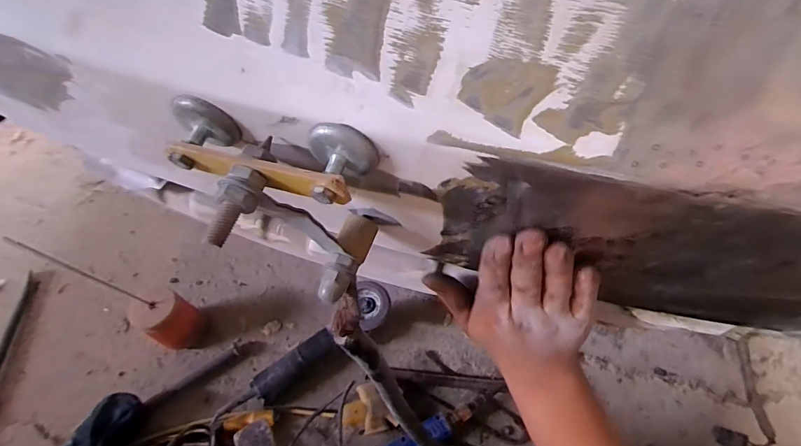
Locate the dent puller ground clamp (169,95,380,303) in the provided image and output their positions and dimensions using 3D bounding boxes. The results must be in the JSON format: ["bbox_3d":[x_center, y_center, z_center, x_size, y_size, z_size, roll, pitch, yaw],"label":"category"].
[{"bbox_3d":[-0.072,-0.004,0.219,0.109,0.092,0.064,15,61,6],"label":"dent puller ground clamp"}]

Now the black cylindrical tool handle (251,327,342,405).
[{"bbox_3d":[-0.188,0.256,0.744,0.159,0.052,0.049,-32,66,-19],"label":"black cylindrical tool handle"}]

